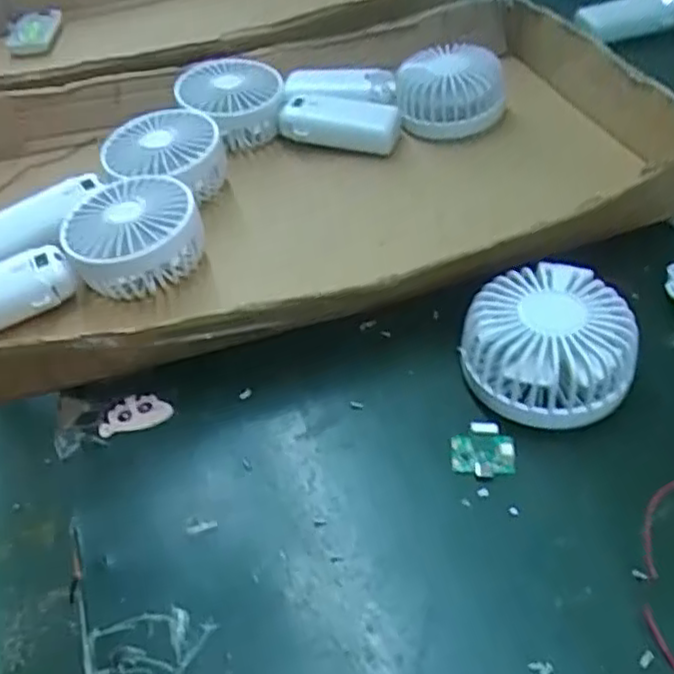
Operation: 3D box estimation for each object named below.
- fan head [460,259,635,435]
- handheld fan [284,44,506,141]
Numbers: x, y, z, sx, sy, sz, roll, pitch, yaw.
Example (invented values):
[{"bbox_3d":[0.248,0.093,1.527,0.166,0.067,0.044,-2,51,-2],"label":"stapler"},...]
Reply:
[{"bbox_3d":[0.113,0.005,0.369,0.081,0.045,0.084,-4,45,4],"label":"fan head"},{"bbox_3d":[0.045,-0.206,0.587,0.184,0.055,0.076,3,46,10],"label":"handheld fan"}]

